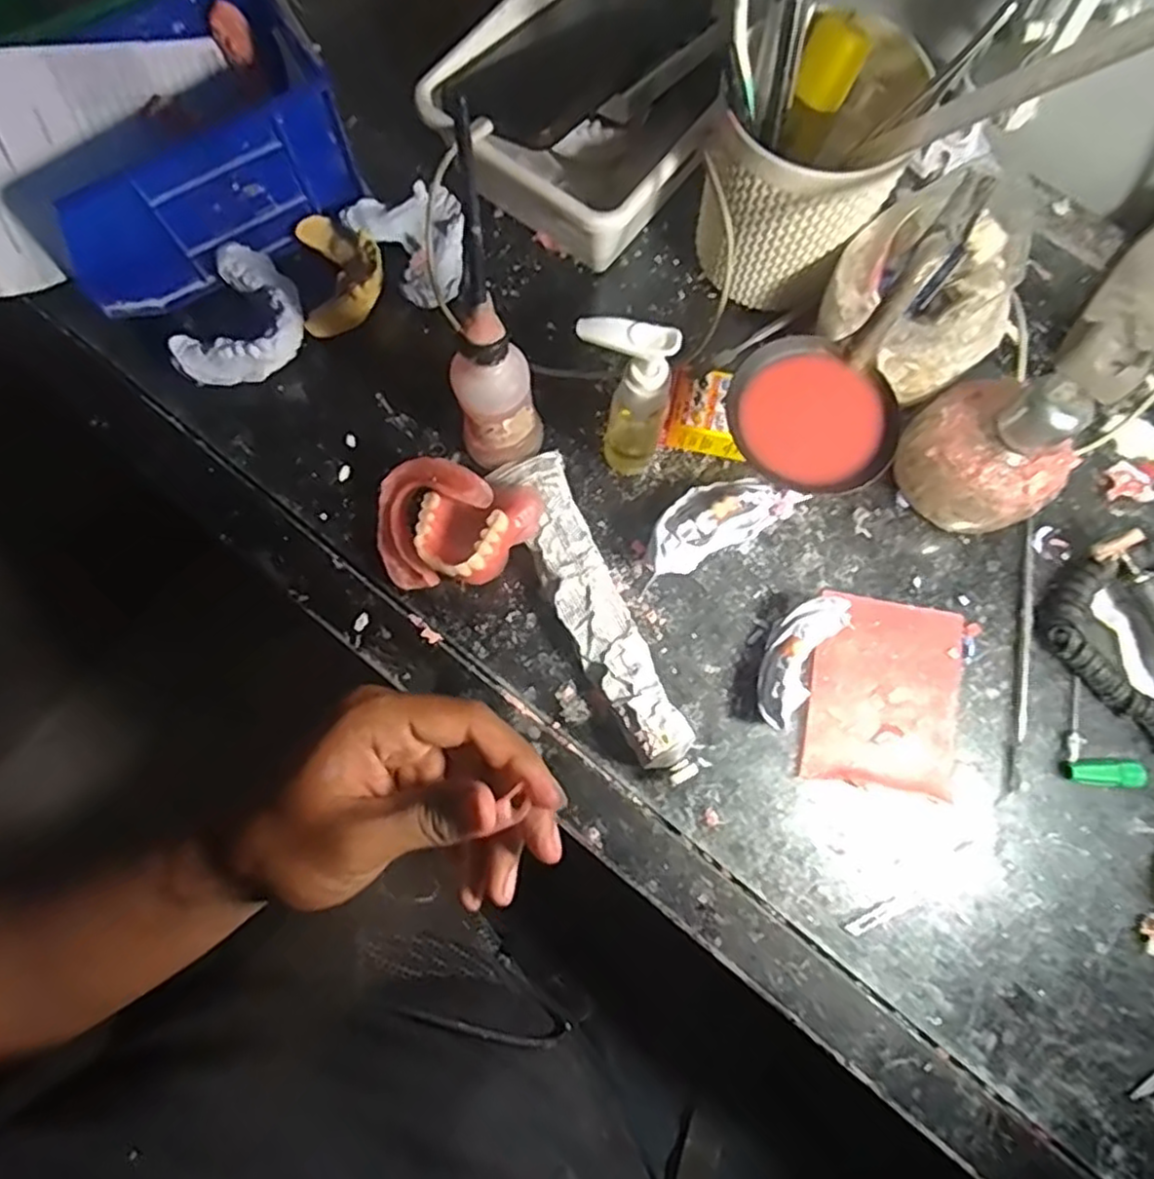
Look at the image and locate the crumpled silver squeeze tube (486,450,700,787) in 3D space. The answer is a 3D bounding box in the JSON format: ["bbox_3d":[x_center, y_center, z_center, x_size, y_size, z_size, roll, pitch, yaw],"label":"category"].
[{"bbox_3d":[0.010,0.011,0.368,0.036,0.027,0.184,-26,78,-6],"label":"crumpled silver squeeze tube"}]

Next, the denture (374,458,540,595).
[{"bbox_3d":[-0.062,-0.034,0.373,0.083,0.038,0.062,2,77,1],"label":"denture"}]

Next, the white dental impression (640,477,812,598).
[{"bbox_3d":[0.071,-0.037,0.375,0.081,0.034,0.035,-27,78,-6],"label":"white dental impression"}]

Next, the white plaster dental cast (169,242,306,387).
[{"bbox_3d":[-0.188,-0.152,0.409,0.057,0.027,0.083,24,78,6],"label":"white plaster dental cast"}]

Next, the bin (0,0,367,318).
[{"bbox_3d":[-0.221,-0.246,0.401,0.170,0.089,0.111,-28,79,-6],"label":"bin"}]

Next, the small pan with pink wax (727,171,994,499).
[{"bbox_3d":[0.122,-0.100,0.287,0.067,0.042,0.127,41,79,9],"label":"small pan with pink wax"}]

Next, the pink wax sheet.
[{"bbox_3d":[0.162,0.054,0.373,0.077,0.004,0.098,11,77,3],"label":"pink wax sheet"}]

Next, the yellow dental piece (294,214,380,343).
[{"bbox_3d":[-0.137,-0.188,0.413,0.049,0.026,0.070,-8,77,-2],"label":"yellow dental piece"}]

